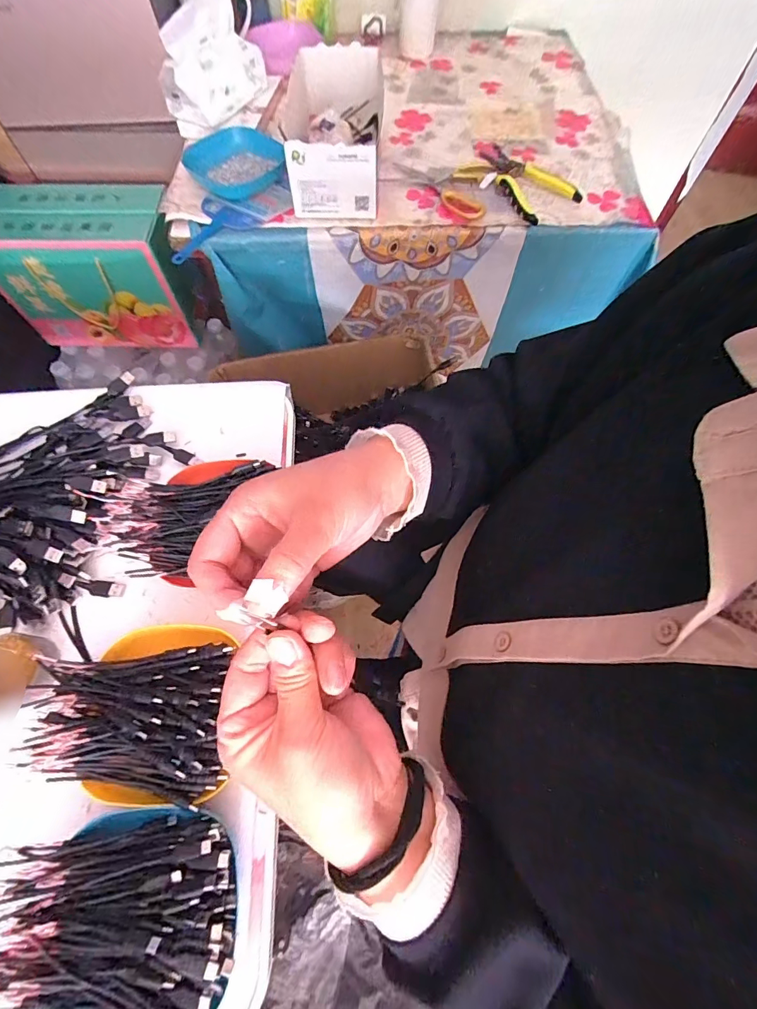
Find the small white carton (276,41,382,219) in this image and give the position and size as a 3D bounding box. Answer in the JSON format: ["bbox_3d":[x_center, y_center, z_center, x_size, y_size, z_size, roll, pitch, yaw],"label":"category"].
[{"bbox_3d":[-0.069,-0.555,0.625,0.143,0.109,0.240,-1,67,-1],"label":"small white carton"}]

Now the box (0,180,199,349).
[{"bbox_3d":[-0.542,-0.459,0.850,0.323,0.235,0.173,4,67,1],"label":"box"}]

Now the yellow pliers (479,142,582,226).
[{"bbox_3d":[0.216,-0.493,0.649,0.101,0.027,0.167,-37,72,-15],"label":"yellow pliers"}]

